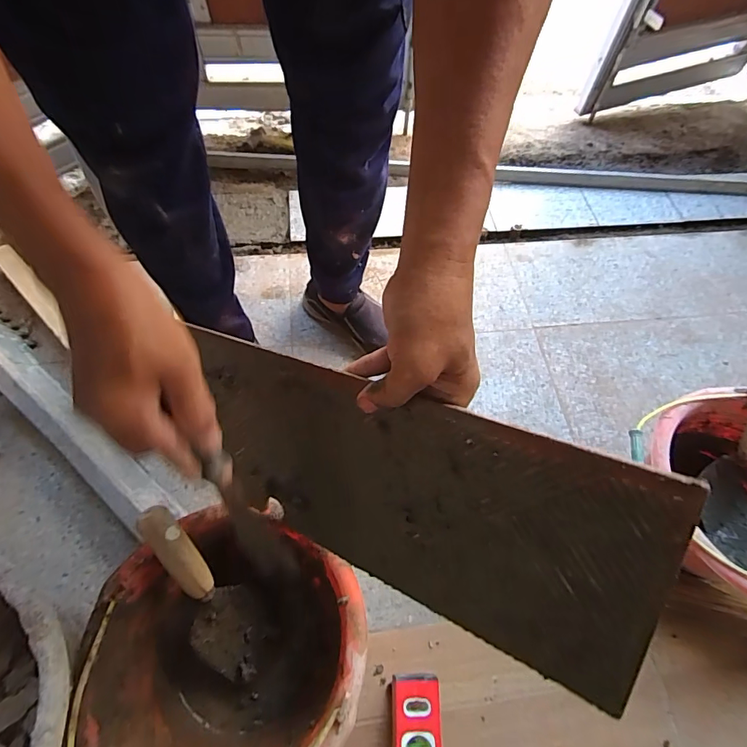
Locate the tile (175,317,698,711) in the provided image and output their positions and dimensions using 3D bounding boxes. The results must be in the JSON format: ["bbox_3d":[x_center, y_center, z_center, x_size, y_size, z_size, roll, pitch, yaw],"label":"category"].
[{"bbox_3d":[0.002,0.092,0.349,0.388,0.171,0.016,17,21,30],"label":"tile"}]

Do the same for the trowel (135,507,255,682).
[{"bbox_3d":[-0.196,0.253,0.501,0.073,0.248,0.054,-20,23,-13],"label":"trowel"}]

